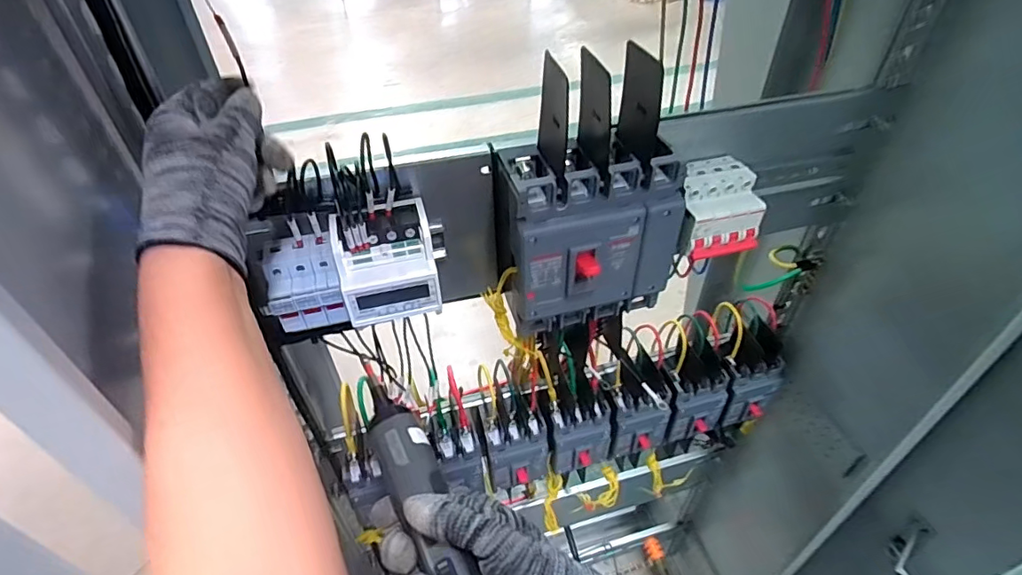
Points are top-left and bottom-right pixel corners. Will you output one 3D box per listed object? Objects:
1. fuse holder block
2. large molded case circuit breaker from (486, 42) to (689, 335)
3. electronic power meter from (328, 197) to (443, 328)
[{"bbox_3d":[-0.163,-0.001,0.419,0.052,0.064,0.048,-13,44,-12],"label":"fuse holder block"},{"bbox_3d":[0.068,-0.068,0.446,0.153,0.228,0.090,-12,43,-10],"label":"large molded case circuit breaker"},{"bbox_3d":[-0.102,-0.021,0.430,0.074,0.073,0.061,-12,43,-11],"label":"electronic power meter"}]

